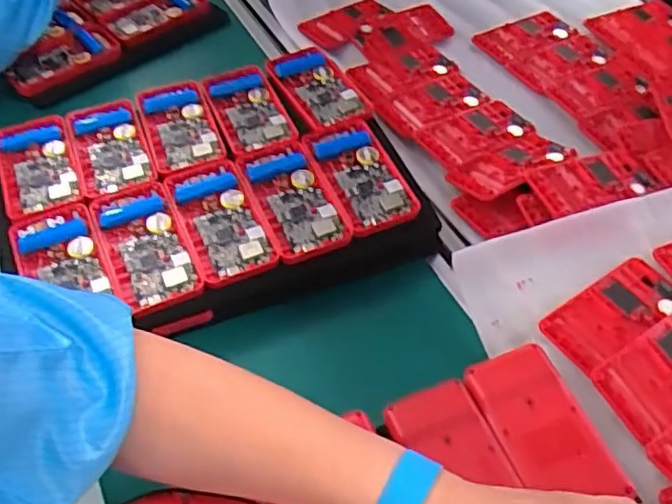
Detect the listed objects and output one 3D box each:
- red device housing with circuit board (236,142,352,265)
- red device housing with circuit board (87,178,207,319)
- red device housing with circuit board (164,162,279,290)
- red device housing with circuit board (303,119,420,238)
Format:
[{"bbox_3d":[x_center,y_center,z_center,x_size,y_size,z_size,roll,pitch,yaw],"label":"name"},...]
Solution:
[{"bbox_3d":[-0.037,-0.044,0.553,0.061,0.014,0.116,-19,54,-15],"label":"red device housing with circuit board"},{"bbox_3d":[-0.151,-0.006,0.524,0.062,0.013,0.117,-20,54,-15],"label":"red device housing with circuit board"},{"bbox_3d":[-0.095,-0.026,0.539,0.061,0.014,0.115,-20,54,-15],"label":"red device housing with circuit board"},{"bbox_3d":[0.020,-0.066,0.566,0.060,0.013,0.116,-20,54,-15],"label":"red device housing with circuit board"}]

